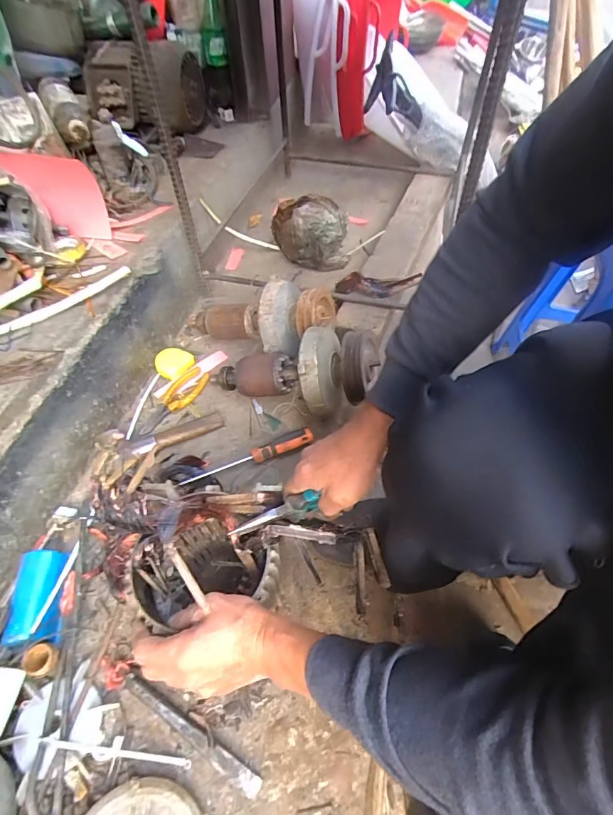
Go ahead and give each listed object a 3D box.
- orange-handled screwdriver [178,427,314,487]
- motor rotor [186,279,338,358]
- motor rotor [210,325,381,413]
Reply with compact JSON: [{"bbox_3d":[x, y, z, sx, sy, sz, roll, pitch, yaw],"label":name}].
[{"bbox_3d":[-0.094,0.087,0.685,0.224,0.032,0.025,-21,56,-13],"label":"orange-handled screwdriver"},{"bbox_3d":[-0.110,-0.170,0.811,0.328,0.125,0.137,1,51,30],"label":"motor rotor"},{"bbox_3d":[-0.039,-0.057,0.708,0.309,0.118,0.120,-5,51,25],"label":"motor rotor"}]

